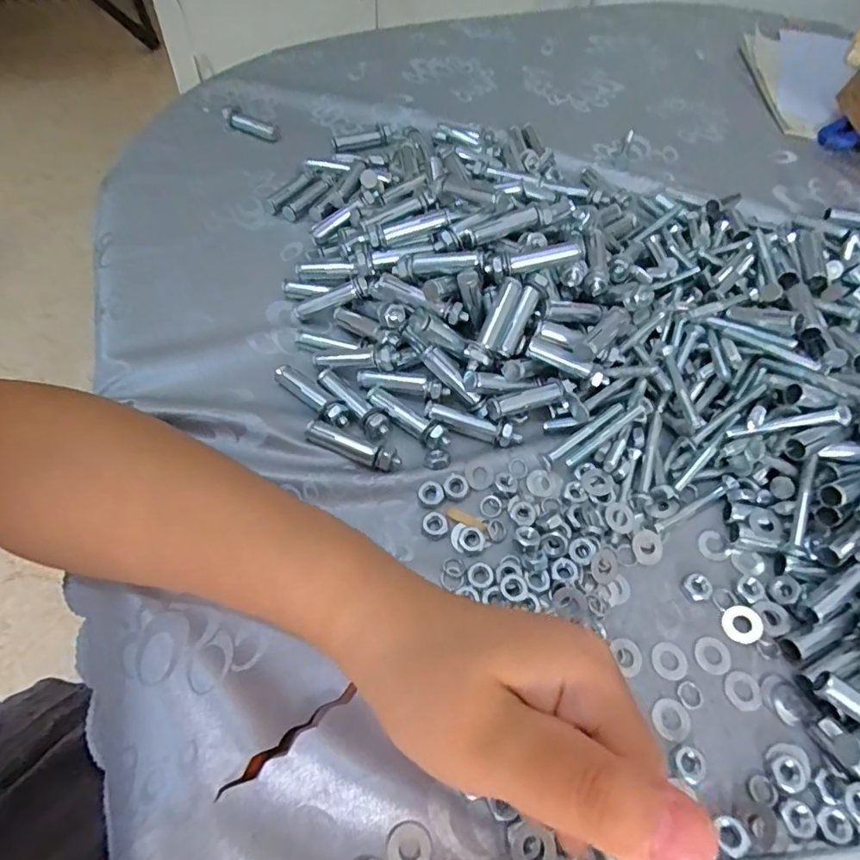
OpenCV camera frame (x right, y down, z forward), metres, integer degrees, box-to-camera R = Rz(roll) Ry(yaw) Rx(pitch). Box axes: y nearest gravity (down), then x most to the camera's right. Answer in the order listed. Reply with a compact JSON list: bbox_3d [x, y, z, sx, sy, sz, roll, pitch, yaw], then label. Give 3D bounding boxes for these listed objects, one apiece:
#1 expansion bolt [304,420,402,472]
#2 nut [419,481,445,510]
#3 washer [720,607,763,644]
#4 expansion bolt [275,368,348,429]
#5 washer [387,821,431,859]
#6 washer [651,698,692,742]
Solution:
[{"bbox_3d":[-0.042,0.009,0.292,0.054,0.009,0.011,23,59,12],"label":"expansion bolt"},{"bbox_3d":[0.001,0.034,0.283,0.014,0.005,0.013,1,57,-2],"label":"nut"},{"bbox_3d":[0.149,0.092,0.257,0.018,0.005,0.017,1,57,-2],"label":"washer"},{"bbox_3d":[-0.067,-0.020,0.309,0.054,0.010,0.015,38,63,20],"label":"expansion bolt"},{"bbox_3d":[-0.008,0.160,0.205,0.016,0.004,0.017,1,57,-2],"label":"washer"},{"bbox_3d":[0.106,0.126,0.235,0.016,0.004,0.016,-9,58,-9],"label":"washer"}]

